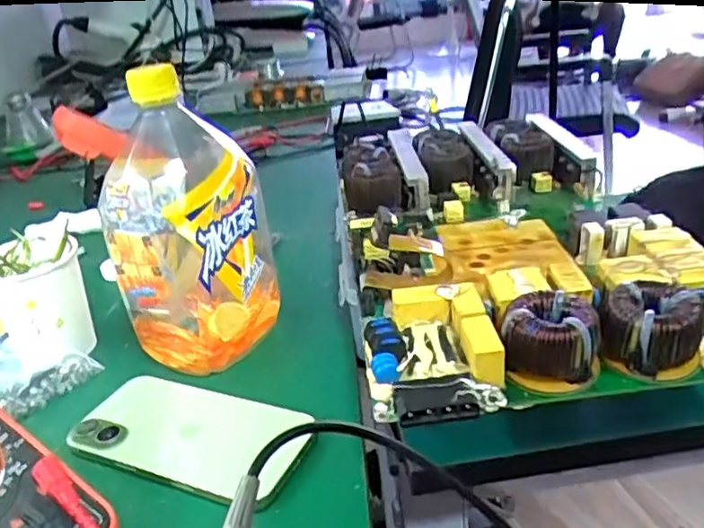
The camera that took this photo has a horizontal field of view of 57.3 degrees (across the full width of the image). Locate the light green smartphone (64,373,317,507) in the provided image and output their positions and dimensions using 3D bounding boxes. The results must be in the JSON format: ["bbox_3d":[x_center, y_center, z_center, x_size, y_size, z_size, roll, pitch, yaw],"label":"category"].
[{"bbox_3d":[-0.097,0.101,0.385,0.146,0.015,0.068,6,28,24],"label":"light green smartphone"}]

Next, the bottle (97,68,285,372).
[{"bbox_3d":[-0.111,-0.029,0.432,0.075,0.187,0.088,2,27,17],"label":"bottle"}]

